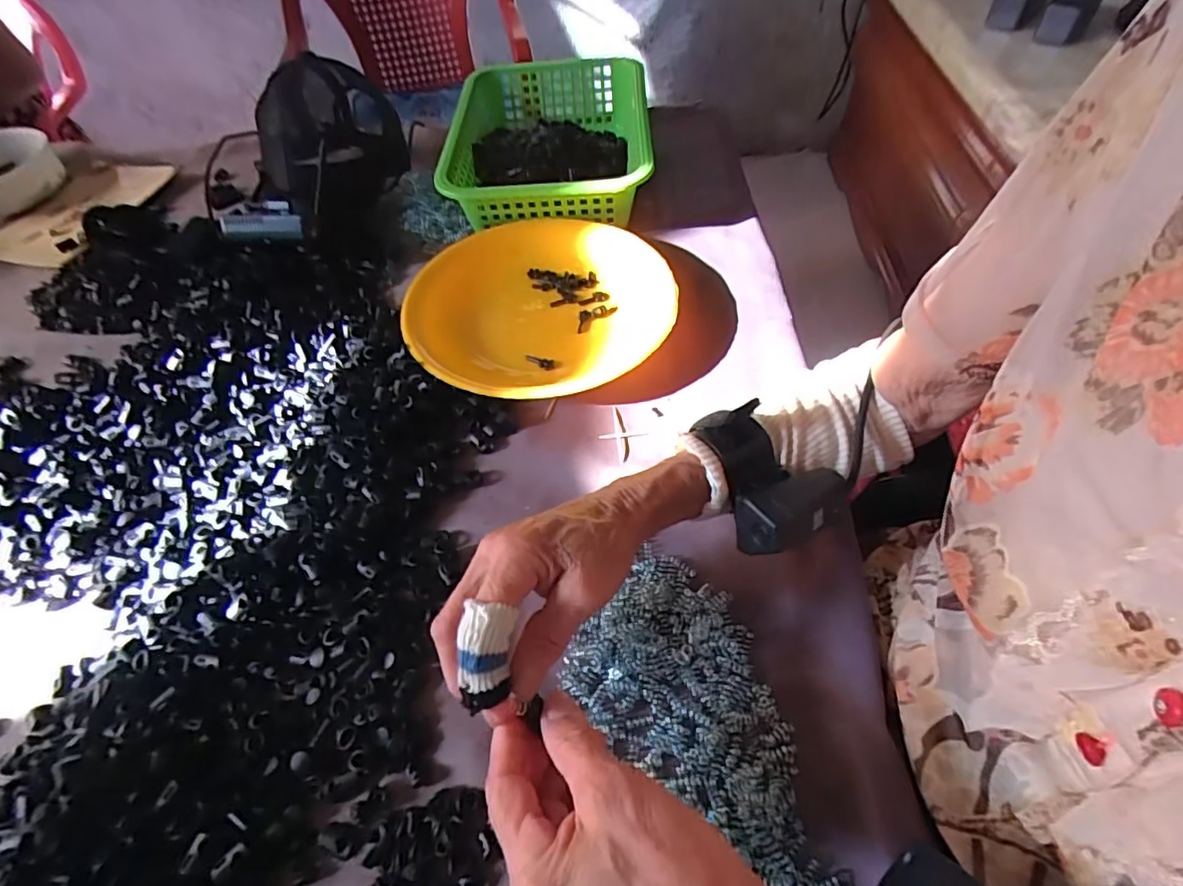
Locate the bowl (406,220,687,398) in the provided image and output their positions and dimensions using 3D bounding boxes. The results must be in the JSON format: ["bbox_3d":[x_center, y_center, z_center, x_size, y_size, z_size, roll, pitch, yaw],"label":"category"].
[{"bbox_3d":[-0.049,-0.128,0.530,0.240,0.048,0.225,-2,54,3],"label":"bowl"}]

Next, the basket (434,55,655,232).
[{"bbox_3d":[-0.047,-0.347,0.658,0.213,0.083,0.300,-3,54,3],"label":"basket"}]

